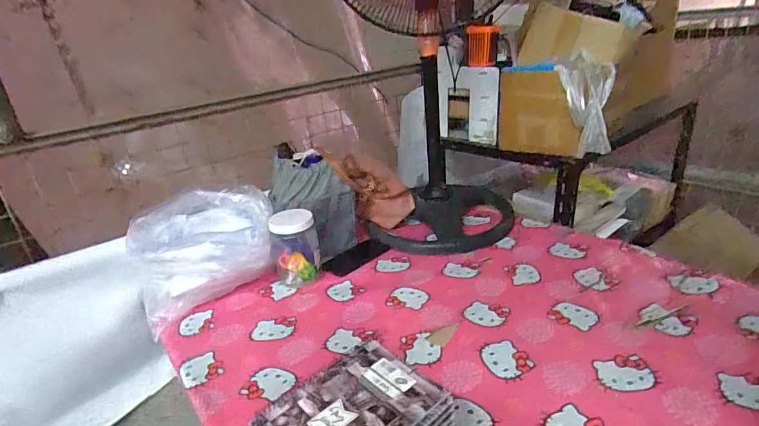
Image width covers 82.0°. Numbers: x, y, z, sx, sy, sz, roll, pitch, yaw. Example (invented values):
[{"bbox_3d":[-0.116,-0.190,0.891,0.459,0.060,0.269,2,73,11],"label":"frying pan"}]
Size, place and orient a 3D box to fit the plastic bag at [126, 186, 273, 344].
[{"bbox_3d":[-0.368,0.085,0.948,0.275,0.212,0.197,-15,25,-19],"label":"plastic bag"}]

